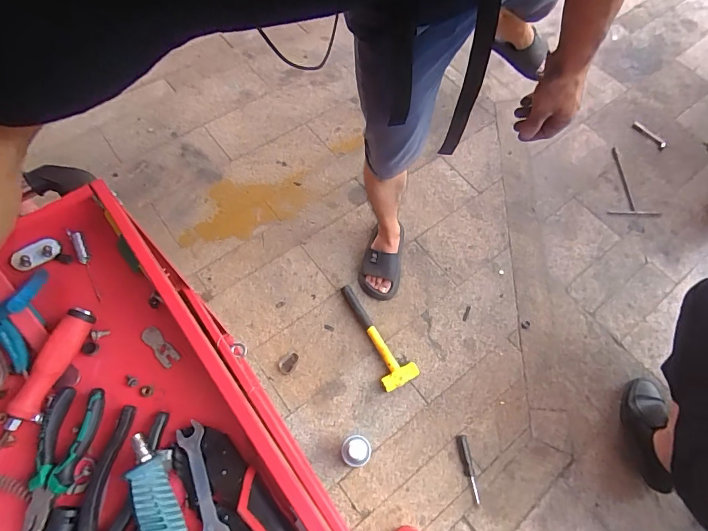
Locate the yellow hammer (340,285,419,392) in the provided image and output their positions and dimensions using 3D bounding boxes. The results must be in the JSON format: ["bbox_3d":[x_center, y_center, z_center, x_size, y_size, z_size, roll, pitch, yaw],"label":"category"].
[{"bbox_3d":[0.070,0.179,1.140,0.103,0.033,0.315,-20,67,-11],"label":"yellow hammer"}]

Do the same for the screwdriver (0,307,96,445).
[{"bbox_3d":[-0.325,0.127,0.417,0.025,0.033,0.178,21,65,8],"label":"screwdriver"}]

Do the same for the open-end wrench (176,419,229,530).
[{"bbox_3d":[-0.146,0.209,0.395,0.026,0.011,0.113,-20,66,-11],"label":"open-end wrench"}]

